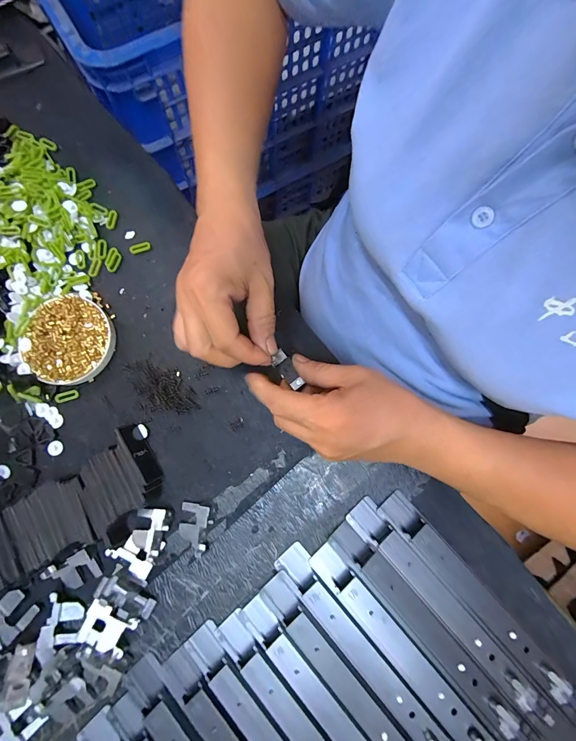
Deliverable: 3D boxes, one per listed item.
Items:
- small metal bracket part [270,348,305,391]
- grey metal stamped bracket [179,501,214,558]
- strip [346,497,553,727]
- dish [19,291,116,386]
[{"bbox_3d":[-0.001,0.000,0.269,0.013,0.005,0.034,-33,76,-6],"label":"small metal bracket part"},{"bbox_3d":[-0.072,0.120,0.265,0.031,0.006,0.034,17,88,31],"label":"grey metal stamped bracket"},{"bbox_3d":[0.110,0.165,0.240,0.022,0.008,0.167,-42,81,-7],"label":"strip"},{"bbox_3d":[-0.188,-0.026,0.293,0.073,0.013,0.074,-44,81,-7],"label":"dish"}]

